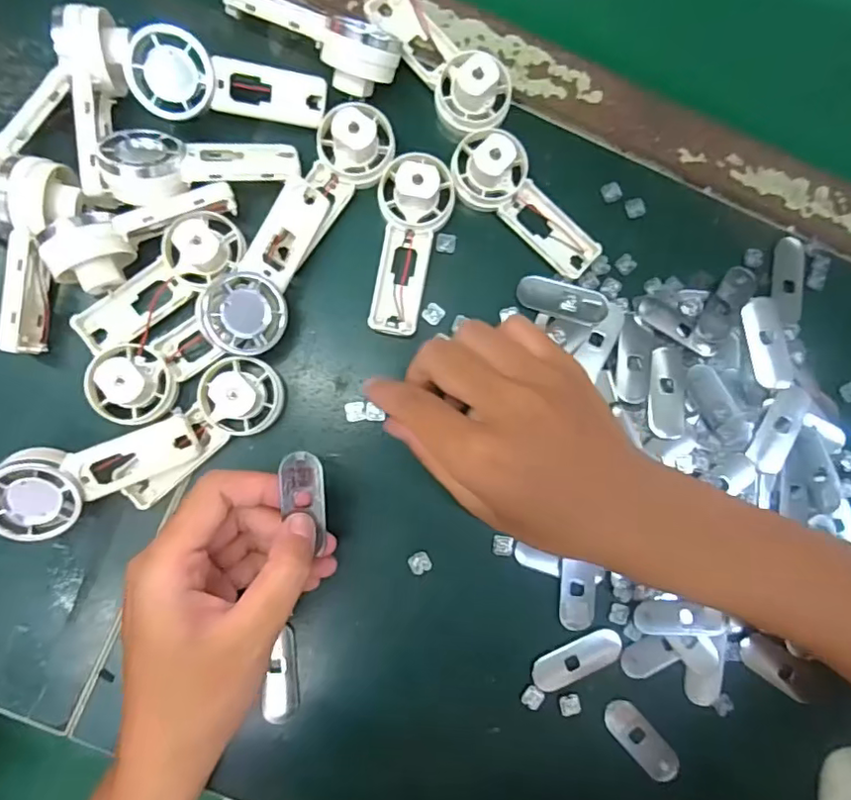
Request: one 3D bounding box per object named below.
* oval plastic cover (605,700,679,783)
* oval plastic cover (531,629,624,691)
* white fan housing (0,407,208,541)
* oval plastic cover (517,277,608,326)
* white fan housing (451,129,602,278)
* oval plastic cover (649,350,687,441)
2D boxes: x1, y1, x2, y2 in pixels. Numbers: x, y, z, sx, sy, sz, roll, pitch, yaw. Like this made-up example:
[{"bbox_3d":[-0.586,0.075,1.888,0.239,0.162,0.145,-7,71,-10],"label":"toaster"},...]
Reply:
[{"bbox_3d":[0.116,0.182,0.303,0.018,0.004,0.050,-42,91,-5],"label":"oval plastic cover"},{"bbox_3d":[0.081,0.139,0.302,0.050,0.004,0.020,-26,89,-5],"label":"oval plastic cover"},{"bbox_3d":[-0.157,0.033,0.273,0.093,0.018,0.039,-24,110,-16],"label":"white fan housing"},{"bbox_3d":[0.075,-0.055,0.309,0.049,0.004,0.020,17,86,-3],"label":"oval plastic cover"},{"bbox_3d":[0.055,-0.105,0.299,0.091,0.028,0.036,36,85,-2],"label":"white fan housing"},{"bbox_3d":[0.132,-0.004,0.308,0.020,0.004,0.049,5,87,-4],"label":"oval plastic cover"}]

